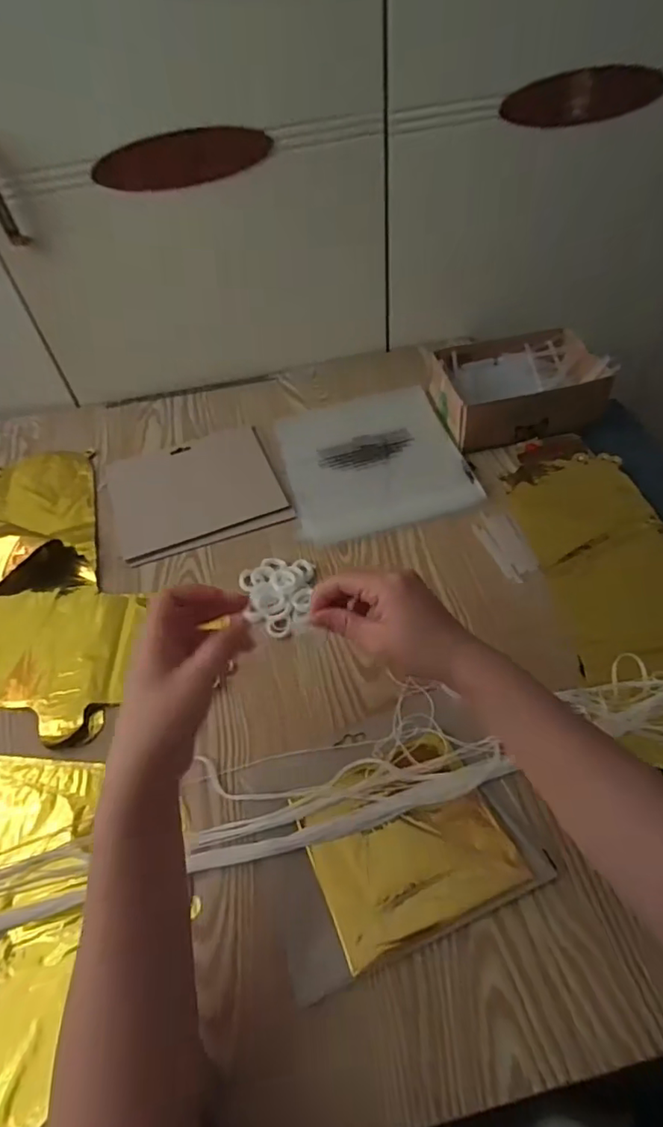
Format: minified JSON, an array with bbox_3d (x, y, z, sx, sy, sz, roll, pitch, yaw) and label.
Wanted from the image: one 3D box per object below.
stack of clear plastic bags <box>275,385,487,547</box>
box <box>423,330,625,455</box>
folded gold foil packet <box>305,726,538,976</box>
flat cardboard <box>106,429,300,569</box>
[{"bbox_3d":[0.046,-0.133,0.683,0.204,0.009,0.235,-13,52,-5],"label":"stack of clear plastic bags"},{"bbox_3d":[0.222,-0.220,0.686,0.191,0.059,0.142,-14,52,-6],"label":"box"},{"bbox_3d":[0.054,0.205,0.416,0.136,0.010,0.118,-21,53,-11],"label":"folded gold foil packet"},{"bbox_3d":[-0.162,-0.090,0.668,0.194,0.004,0.181,-19,53,-10],"label":"flat cardboard"}]

